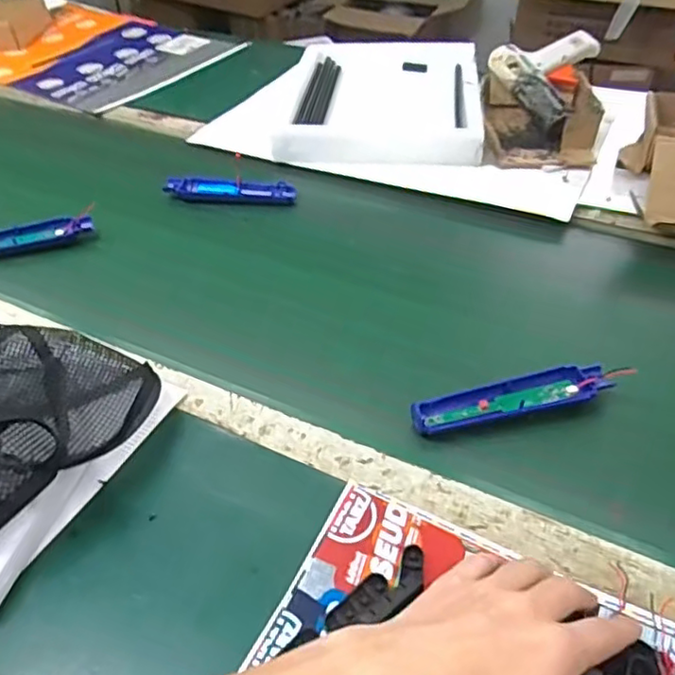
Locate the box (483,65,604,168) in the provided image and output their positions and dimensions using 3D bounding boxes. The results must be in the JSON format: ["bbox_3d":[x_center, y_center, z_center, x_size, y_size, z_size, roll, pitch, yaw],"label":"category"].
[{"bbox_3d":[0.282,-0.308,0.864,0.143,0.064,0.214,6,43,9],"label":"box"}]

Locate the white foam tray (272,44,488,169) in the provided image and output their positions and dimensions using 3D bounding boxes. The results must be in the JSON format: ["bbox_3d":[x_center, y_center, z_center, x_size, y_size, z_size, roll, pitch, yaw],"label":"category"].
[{"bbox_3d":[0.068,-0.371,0.954,0.310,0.051,0.401,4,43,6],"label":"white foam tray"}]

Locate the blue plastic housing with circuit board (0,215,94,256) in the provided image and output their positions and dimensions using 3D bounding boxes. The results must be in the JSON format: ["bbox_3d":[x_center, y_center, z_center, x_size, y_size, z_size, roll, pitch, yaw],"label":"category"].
[{"bbox_3d":[-0.378,-0.114,0.722,0.170,0.024,0.029,-14,44,-12],"label":"blue plastic housing with circuit board"}]

